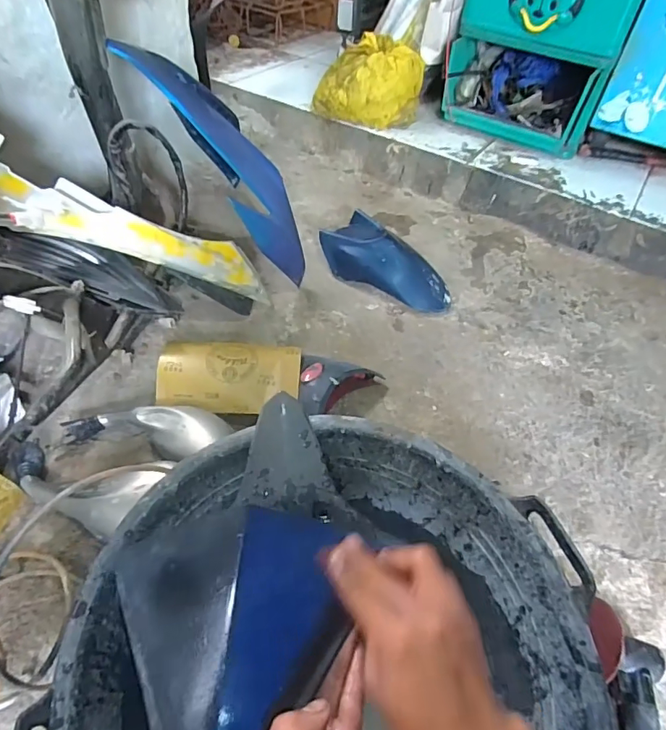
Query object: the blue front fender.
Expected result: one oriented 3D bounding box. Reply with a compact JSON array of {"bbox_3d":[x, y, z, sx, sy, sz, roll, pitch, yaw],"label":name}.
[{"bbox_3d":[0.115,-0.221,1.066,0.302,0.078,0.161,36,55,25],"label":"blue front fender"}]

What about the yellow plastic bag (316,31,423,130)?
[{"bbox_3d":[0.101,-0.783,1.334,0.286,0.174,0.185,8,46,0],"label":"yellow plastic bag"}]

